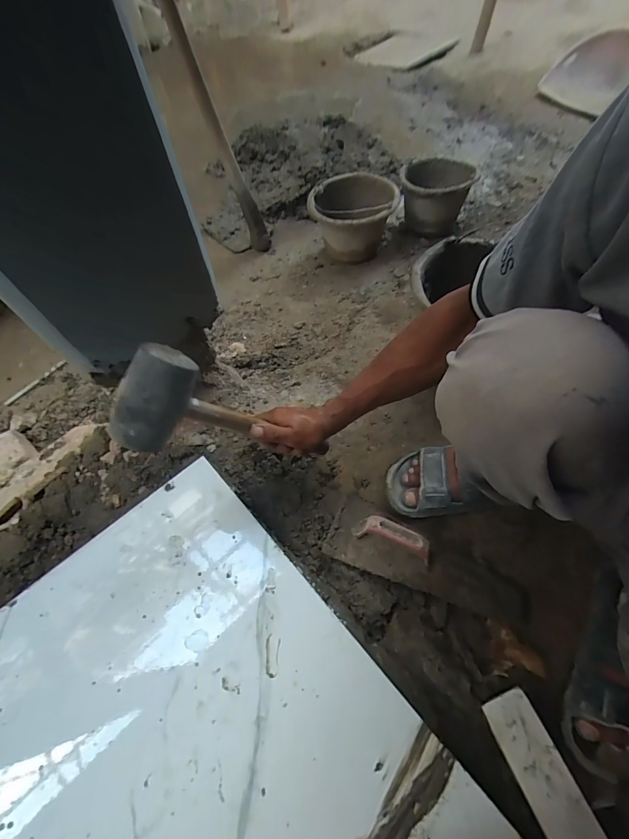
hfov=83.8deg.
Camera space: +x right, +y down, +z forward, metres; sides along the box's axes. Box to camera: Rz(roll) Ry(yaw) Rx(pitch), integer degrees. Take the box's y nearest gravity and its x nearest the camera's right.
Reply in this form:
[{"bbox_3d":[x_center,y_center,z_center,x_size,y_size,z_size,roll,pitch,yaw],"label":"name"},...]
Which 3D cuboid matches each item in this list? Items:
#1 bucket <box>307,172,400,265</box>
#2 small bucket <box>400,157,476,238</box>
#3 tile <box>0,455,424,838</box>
[{"bbox_3d":[0.116,-0.611,1.061,0.240,0.188,0.302,3,60,6],"label":"bucket"},{"bbox_3d":[0.375,-0.688,1.109,0.208,0.187,0.184,3,60,6],"label":"small bucket"},{"bbox_3d":[-0.201,0.359,0.425,0.476,0.008,0.477,-39,64,-18],"label":"tile"}]

